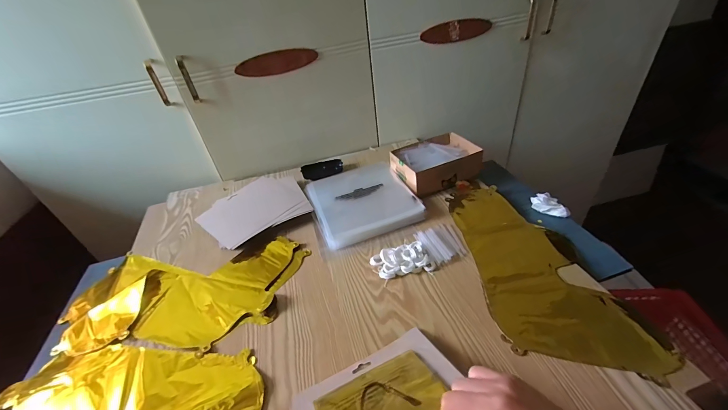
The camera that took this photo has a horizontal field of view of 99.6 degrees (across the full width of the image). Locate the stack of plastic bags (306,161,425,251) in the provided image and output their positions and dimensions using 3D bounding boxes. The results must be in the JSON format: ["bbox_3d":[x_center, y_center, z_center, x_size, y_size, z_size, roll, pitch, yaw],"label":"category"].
[{"bbox_3d":[-0.007,-0.013,0.694,0.209,0.034,0.217,-16,38,-11],"label":"stack of plastic bags"}]

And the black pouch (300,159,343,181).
[{"bbox_3d":[-0.110,-0.093,0.818,0.106,0.025,0.047,-12,38,-7],"label":"black pouch"}]

